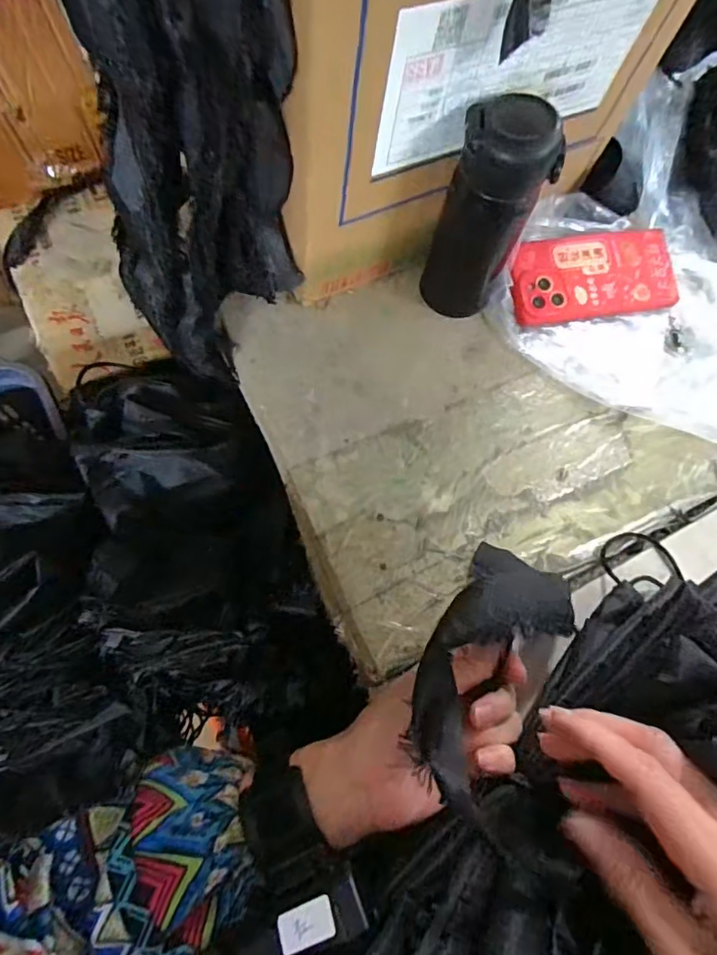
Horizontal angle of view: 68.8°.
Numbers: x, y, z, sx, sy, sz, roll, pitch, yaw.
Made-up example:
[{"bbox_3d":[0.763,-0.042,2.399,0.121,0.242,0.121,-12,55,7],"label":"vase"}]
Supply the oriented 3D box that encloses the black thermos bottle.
[{"bbox_3d":[0.096,-0.194,0.407,0.068,0.164,0.052,22,71,3],"label":"black thermos bottle"}]

